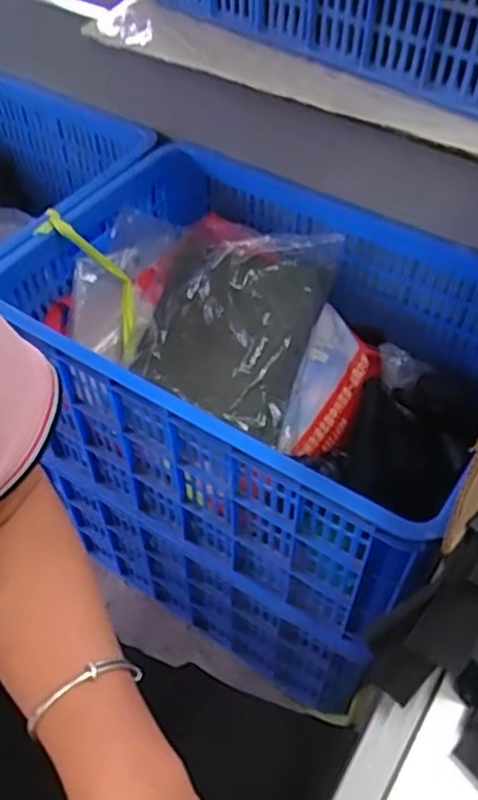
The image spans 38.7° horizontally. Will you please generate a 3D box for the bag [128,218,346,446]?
[{"bbox_3d":[-0.015,-0.119,0.915,0.235,0.074,0.300,17,64,13],"label":"bag"}]

